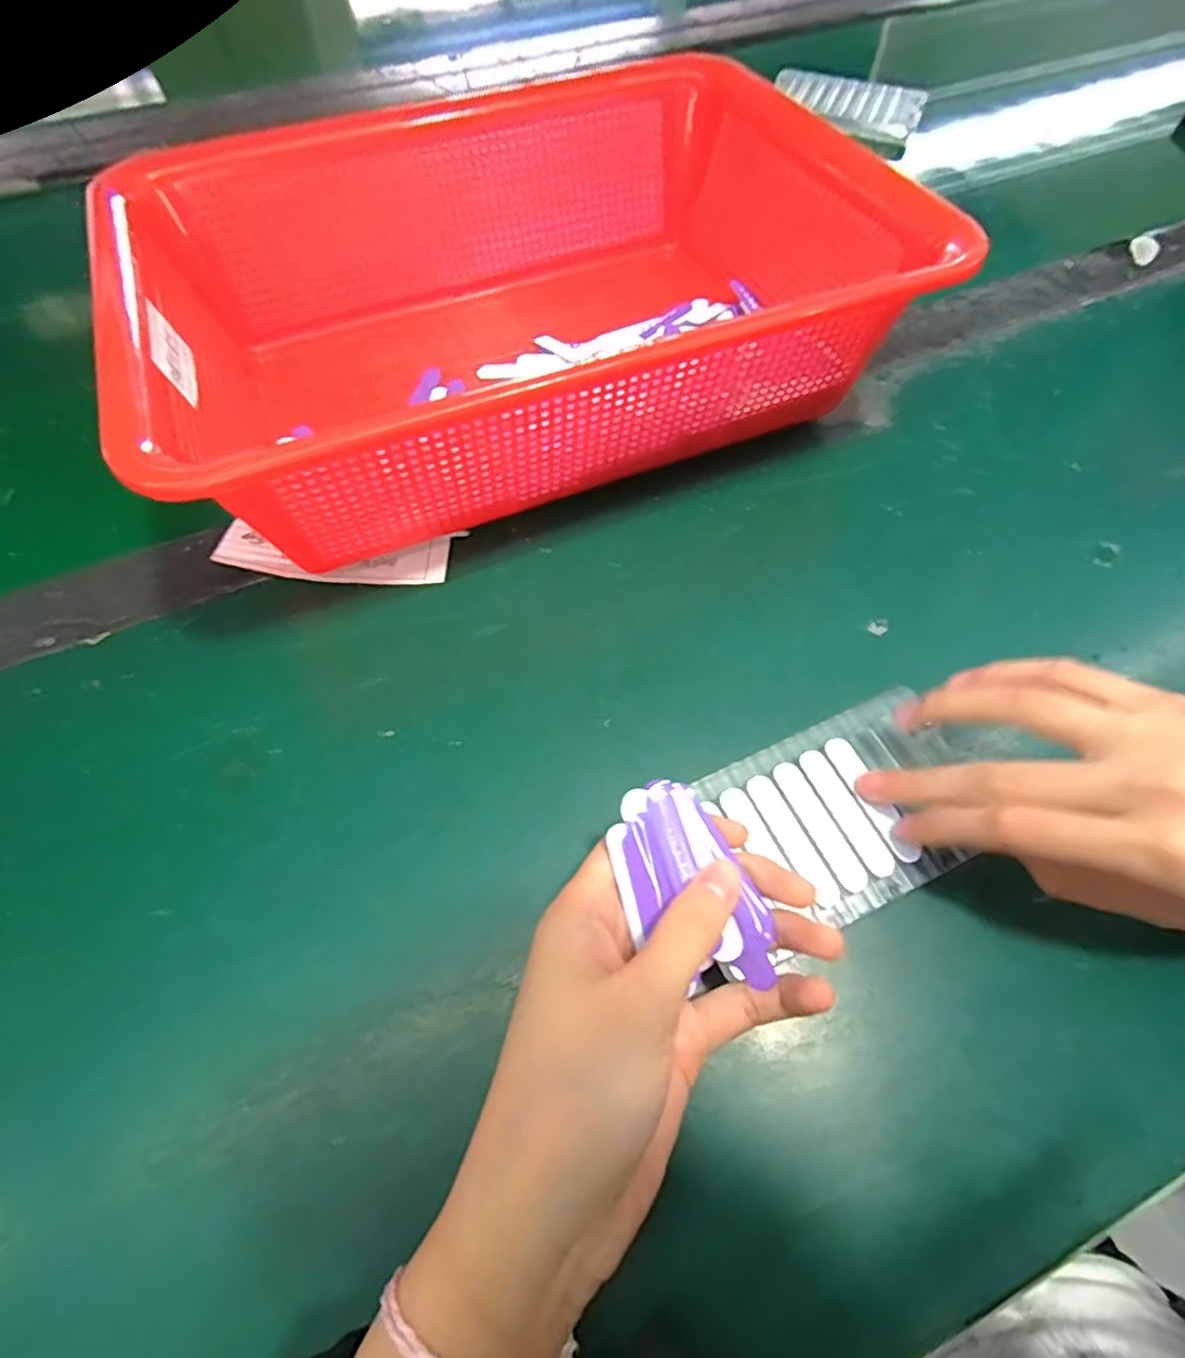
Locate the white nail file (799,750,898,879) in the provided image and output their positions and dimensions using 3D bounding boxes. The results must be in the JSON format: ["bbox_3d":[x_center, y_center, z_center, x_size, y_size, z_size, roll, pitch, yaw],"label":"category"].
[{"bbox_3d":[0.096,0.050,0.247,0.011,0.004,0.051,-26,69,-8],"label":"white nail file"}]

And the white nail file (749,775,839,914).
[{"bbox_3d":[0.074,0.059,0.241,0.011,0.004,0.051,-24,69,-14],"label":"white nail file"}]

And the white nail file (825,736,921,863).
[{"bbox_3d":[0.107,0.045,0.250,0.011,0.004,0.052,-21,61,-11],"label":"white nail file"}]

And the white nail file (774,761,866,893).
[{"bbox_3d":[0.085,0.055,0.244,0.011,0.004,0.051,-25,70,-12],"label":"white nail file"}]

